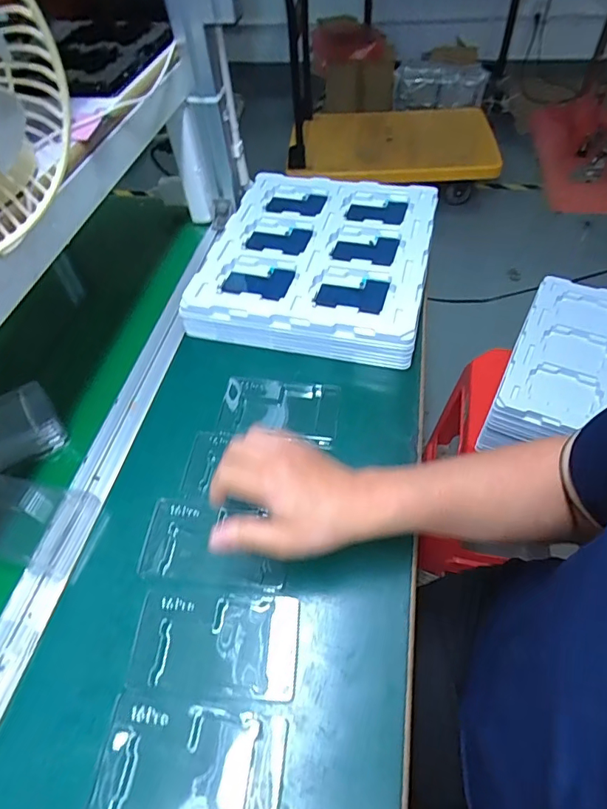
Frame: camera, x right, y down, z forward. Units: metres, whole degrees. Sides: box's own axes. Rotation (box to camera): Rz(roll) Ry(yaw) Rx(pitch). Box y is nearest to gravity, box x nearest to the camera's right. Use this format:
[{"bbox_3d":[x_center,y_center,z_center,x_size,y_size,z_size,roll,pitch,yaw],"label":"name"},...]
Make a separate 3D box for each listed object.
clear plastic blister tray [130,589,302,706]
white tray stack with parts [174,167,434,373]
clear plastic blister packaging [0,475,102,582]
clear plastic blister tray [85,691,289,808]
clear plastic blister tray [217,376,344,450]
[{"bbox_3d":[-0.069,0.188,0.375,0.127,0.010,0.071,3,52,5],"label":"clear plastic blister tray"},{"bbox_3d":[0.024,-0.201,0.647,0.283,0.057,0.319,10,53,10],"label":"white tray stack with parts"},{"bbox_3d":[-0.265,0.109,0.441,0.126,0.018,0.076,10,53,11],"label":"clear plastic blister packaging"},{"bbox_3d":[-0.079,0.250,0.326,0.127,0.012,0.071,5,52,7],"label":"clear plastic blister tray"},{"bbox_3d":[-0.027,0.005,0.517,0.127,0.023,0.078,7,52,8],"label":"clear plastic blister tray"}]

